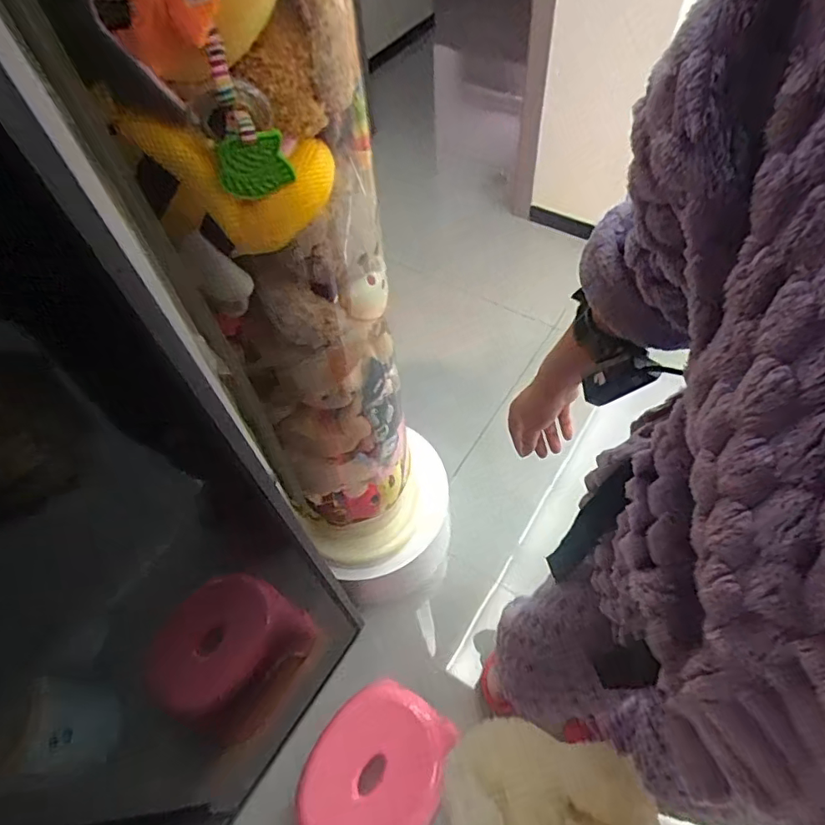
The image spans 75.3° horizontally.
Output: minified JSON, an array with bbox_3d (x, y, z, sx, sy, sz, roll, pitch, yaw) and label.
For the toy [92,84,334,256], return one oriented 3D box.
[{"bbox_3d":[-0.146,-0.199,0.456,0.157,0.127,0.047,-14,57,-6],"label":"toy"}]

